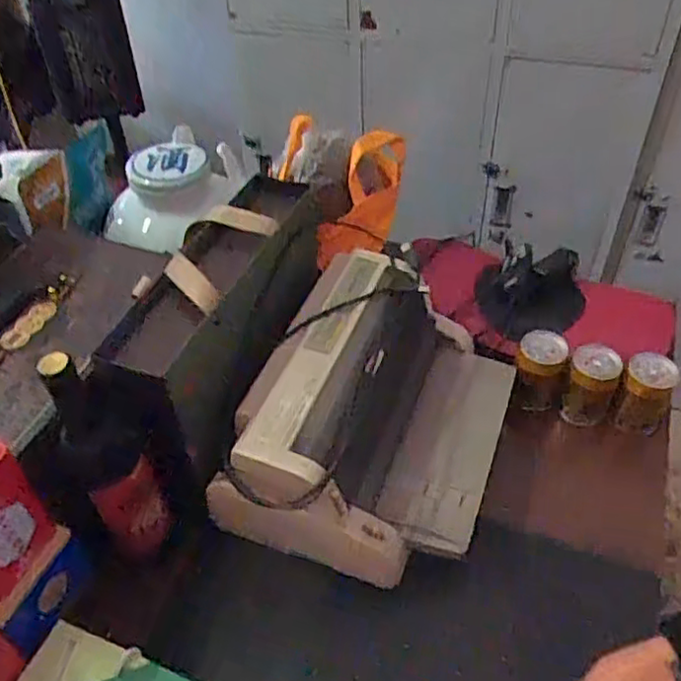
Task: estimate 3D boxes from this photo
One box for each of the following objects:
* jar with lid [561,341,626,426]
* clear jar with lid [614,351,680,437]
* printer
[{"bbox_3d":[0.322,0.059,0.858,0.062,0.094,0.061,-1,45,1],"label":"jar with lid"},{"bbox_3d":[0.384,0.073,0.841,0.064,0.098,0.068,23,50,22],"label":"clear jar with lid"},{"bbox_3d":[0.053,0.075,0.777,0.260,0.155,0.347,10,46,11],"label":"printer"}]

